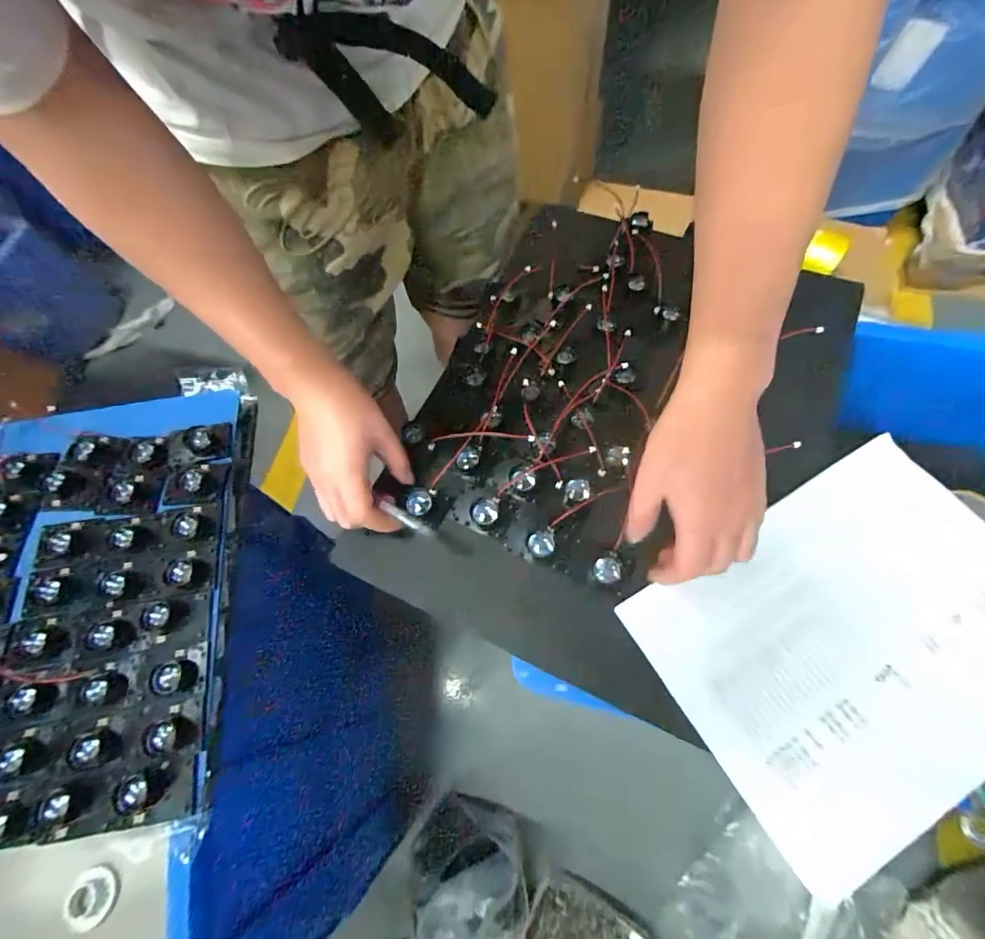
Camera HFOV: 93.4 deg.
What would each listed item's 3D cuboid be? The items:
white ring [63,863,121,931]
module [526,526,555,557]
[{"bbox_3d":[-0.408,0.436,0.475,0.043,0.017,0.052,-11,43,-39],"label":"white ring"},{"bbox_3d":[0.040,0.061,0.385,0.022,0.016,0.020,-15,66,1],"label":"module"}]

